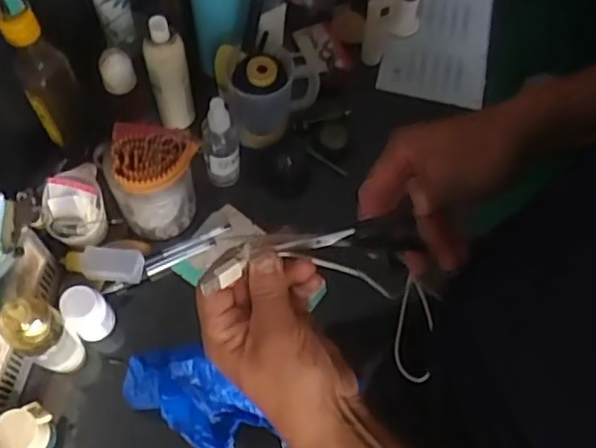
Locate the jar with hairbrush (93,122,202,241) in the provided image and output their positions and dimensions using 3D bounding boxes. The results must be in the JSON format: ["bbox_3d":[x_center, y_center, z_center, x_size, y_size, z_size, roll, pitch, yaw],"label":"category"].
[{"bbox_3d":[-0.154,-0.047,0.687,0.086,0.137,0.085,28,68,10],"label":"jar with hairbrush"}]

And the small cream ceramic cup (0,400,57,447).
[{"bbox_3d":[-0.260,0.199,0.609,0.044,0.061,0.051,7,66,1],"label":"small cream ceramic cup"}]

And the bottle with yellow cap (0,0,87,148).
[{"bbox_3d":[-0.259,-0.154,0.655,0.051,0.263,0.053,-26,70,-13],"label":"bottle with yellow cap"}]

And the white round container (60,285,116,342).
[{"bbox_3d":[-0.219,0.094,0.661,0.042,0.066,0.042,1,66,-2],"label":"white round container"}]

